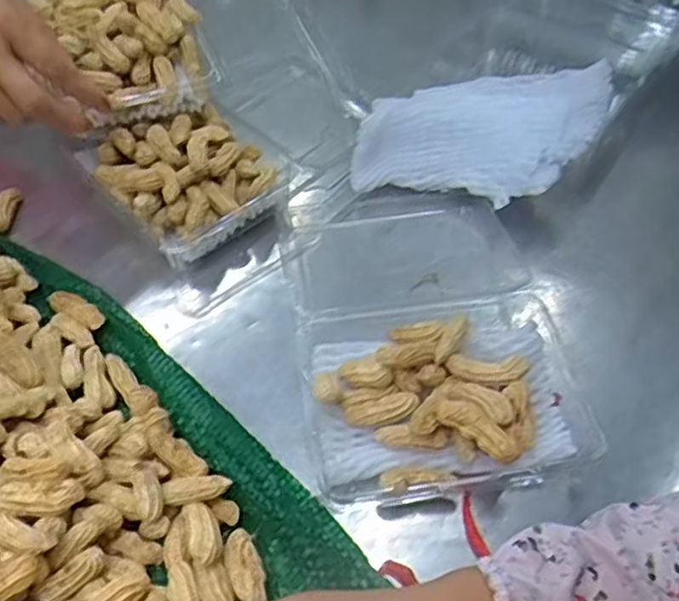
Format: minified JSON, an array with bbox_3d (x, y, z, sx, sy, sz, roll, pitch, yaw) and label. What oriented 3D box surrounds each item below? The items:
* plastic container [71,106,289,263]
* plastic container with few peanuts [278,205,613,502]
[{"bbox_3d":[-0.122,-0.104,0.533,0.118,0.050,0.129,-36,61,-24],"label":"plastic container"},{"bbox_3d":[0.056,0.007,0.466,0.170,0.053,0.254,-8,53,-6],"label":"plastic container with few peanuts"}]

